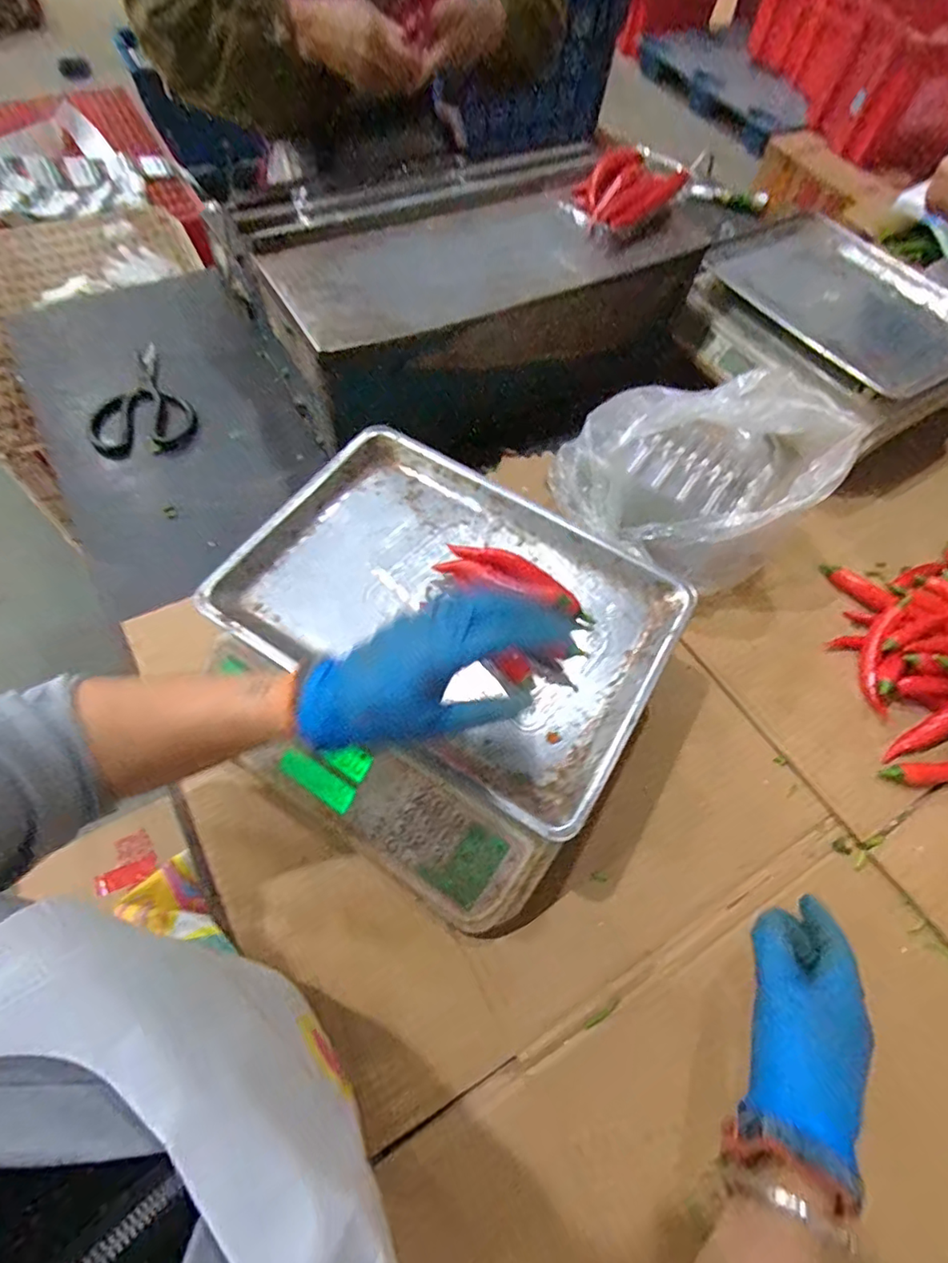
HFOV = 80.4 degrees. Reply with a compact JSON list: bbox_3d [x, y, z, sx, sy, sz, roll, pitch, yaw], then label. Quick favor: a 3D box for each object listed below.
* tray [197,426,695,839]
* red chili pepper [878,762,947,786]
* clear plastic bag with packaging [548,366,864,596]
[{"bbox_3d":[-0.014,-0.028,0.465,0.337,0.026,0.247,30,66,12],"label":"tray"},{"bbox_3d":[0.415,0.128,0.509,0.082,0.016,0.021,-3,64,-4],"label":"red chili pepper"},{"bbox_3d":[0.227,-0.169,0.564,0.227,0.158,0.208,-24,67,-14],"label":"clear plastic bag with packaging"}]

